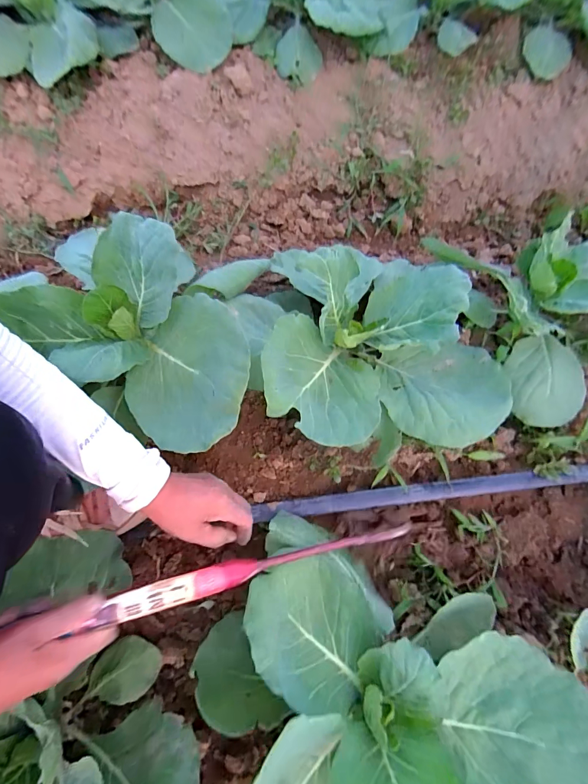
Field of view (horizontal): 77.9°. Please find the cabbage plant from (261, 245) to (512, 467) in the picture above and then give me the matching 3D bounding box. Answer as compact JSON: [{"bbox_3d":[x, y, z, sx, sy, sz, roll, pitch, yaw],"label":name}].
[{"bbox_3d":[0.096,-0.063,0.462,0.284,0.126,0.295,0,69,0],"label":"cabbage plant"}]

